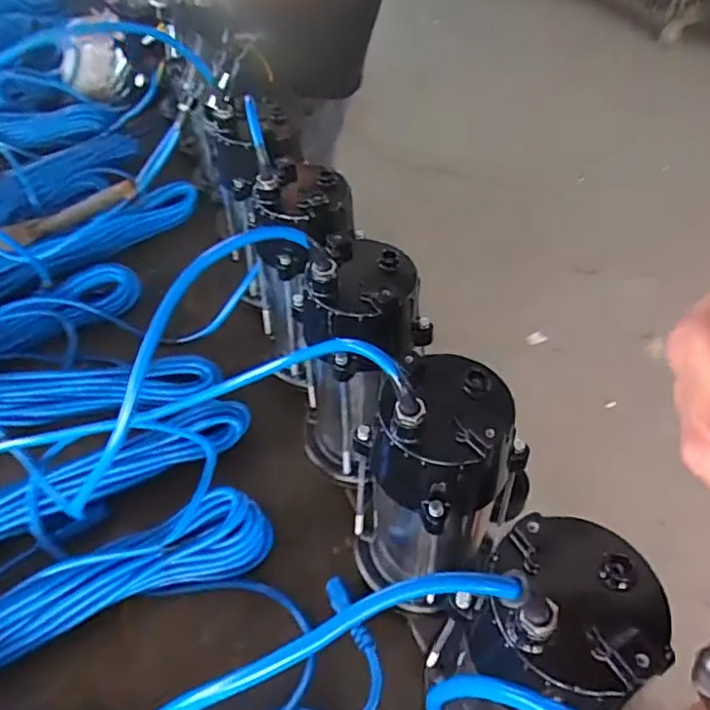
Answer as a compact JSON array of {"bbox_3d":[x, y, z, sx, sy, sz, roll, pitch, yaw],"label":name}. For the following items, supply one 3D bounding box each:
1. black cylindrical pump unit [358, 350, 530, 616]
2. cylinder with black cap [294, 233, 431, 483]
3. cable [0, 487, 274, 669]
[{"bbox_3d":[0.056,0.102,0.436,0.086,0.256,0.086,-1,49,1],"label":"black cylindrical pump unit"},{"bbox_3d":[0.004,0.015,0.514,0.098,0.247,0.095,-26,53,-20],"label":"cylinder with black cap"},{"bbox_3d":[-0.232,0.204,0.486,0.338,0.043,0.063,-21,52,-17],"label":"cable"}]

